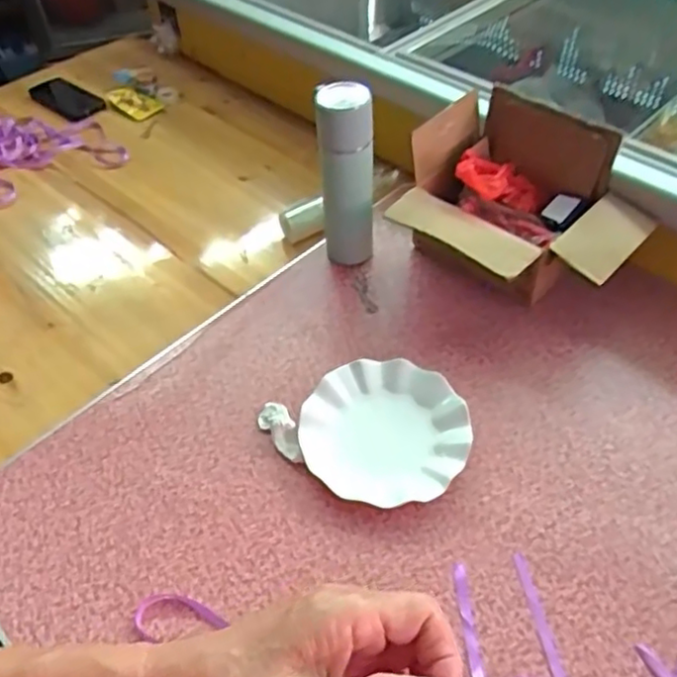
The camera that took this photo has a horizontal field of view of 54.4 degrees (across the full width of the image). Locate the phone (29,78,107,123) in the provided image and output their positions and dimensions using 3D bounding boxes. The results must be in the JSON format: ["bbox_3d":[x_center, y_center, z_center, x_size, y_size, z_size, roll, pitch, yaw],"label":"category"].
[{"bbox_3d":[-0.516,-0.458,1.260,0.180,0.015,0.079,33,59,27],"label":"phone"}]

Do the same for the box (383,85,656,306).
[{"bbox_3d":[0.223,-0.152,0.824,0.267,0.180,0.219,36,60,28],"label":"box"}]

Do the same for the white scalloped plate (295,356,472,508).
[{"bbox_3d":[0.051,0.102,0.727,0.177,0.022,0.170,-1,50,2],"label":"white scalloped plate"}]

